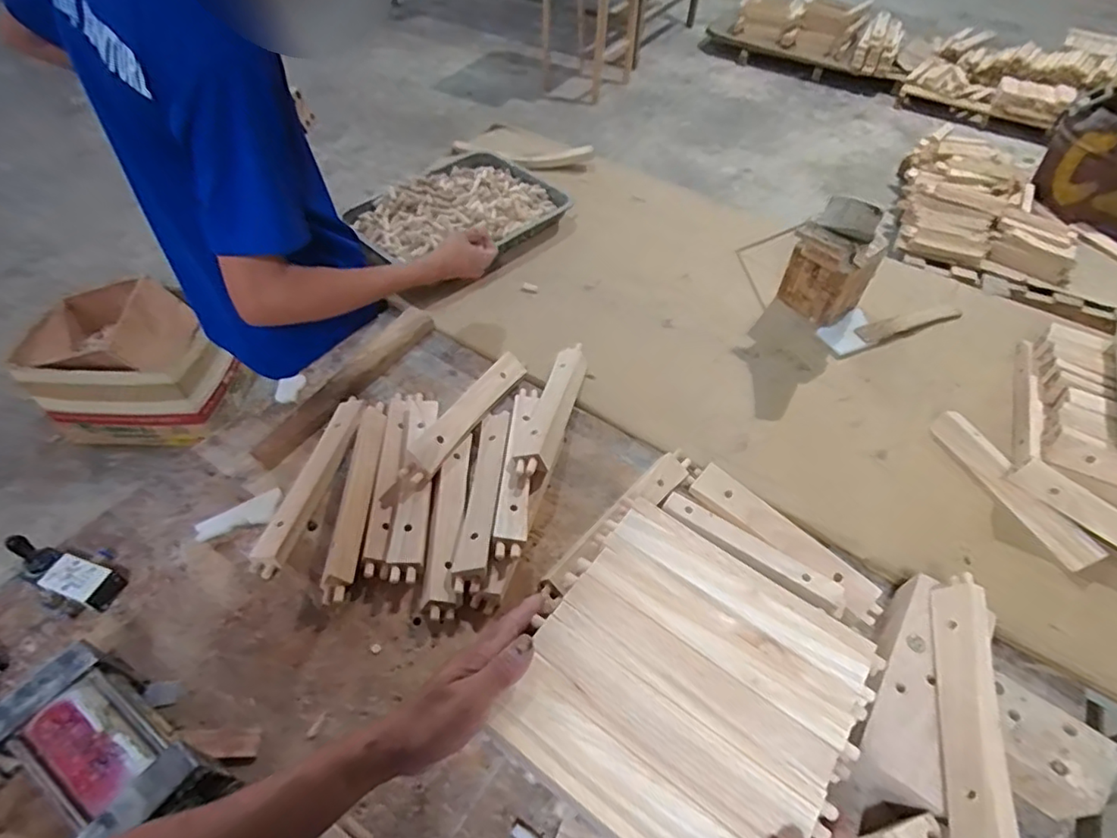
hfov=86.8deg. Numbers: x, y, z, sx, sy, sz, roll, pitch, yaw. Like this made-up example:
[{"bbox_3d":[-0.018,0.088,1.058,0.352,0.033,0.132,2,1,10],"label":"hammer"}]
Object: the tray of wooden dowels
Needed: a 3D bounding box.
[{"bbox_3d":[-0.190,-0.399,1.128,0.279,0.065,0.401,36,57,24],"label":"tray of wooden dowels"}]

